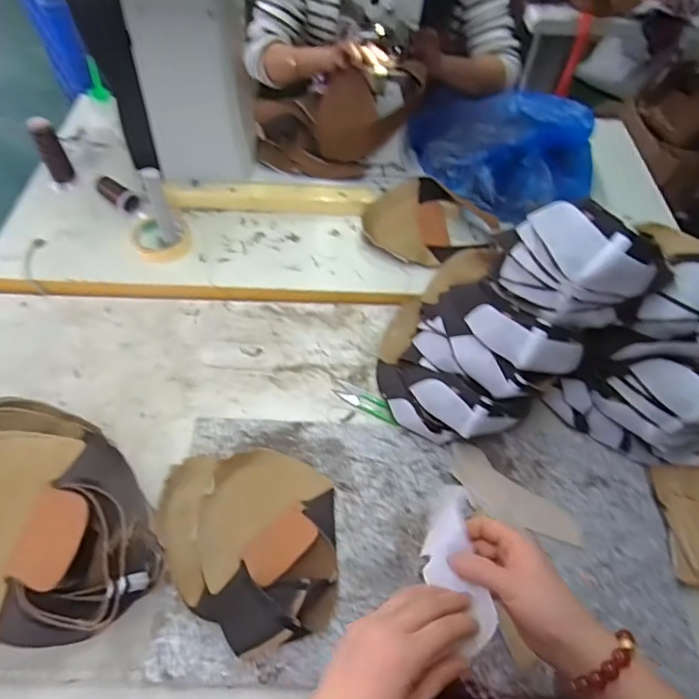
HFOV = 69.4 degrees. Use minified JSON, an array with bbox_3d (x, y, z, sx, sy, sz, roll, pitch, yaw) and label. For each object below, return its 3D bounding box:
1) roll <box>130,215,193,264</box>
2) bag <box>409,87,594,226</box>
[{"bbox_3d":[-0.305,-0.183,0.830,0.092,0.021,0.092,2,57,-3],"label":"roll"},{"bbox_3d":[0.287,-0.372,0.916,0.348,0.125,0.226,10,57,3],"label":"bag"}]

